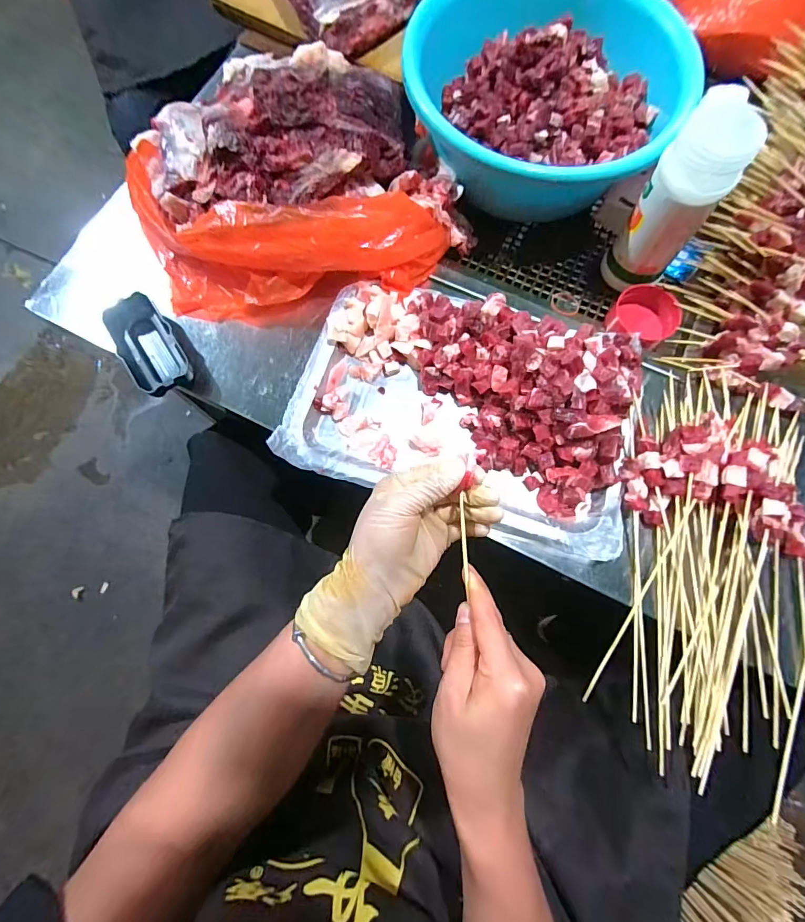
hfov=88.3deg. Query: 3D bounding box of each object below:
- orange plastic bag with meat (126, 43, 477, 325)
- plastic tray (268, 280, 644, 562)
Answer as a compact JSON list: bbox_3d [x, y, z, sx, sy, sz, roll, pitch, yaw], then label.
[{"bbox_3d":[-0.102,-0.274,0.418,0.322,0.111,0.204,-11,76,-2],"label":"orange plastic bag with meat"},{"bbox_3d":[0.060,-0.058,0.383,0.307,0.058,0.207,17,86,9],"label":"plastic tray"}]

